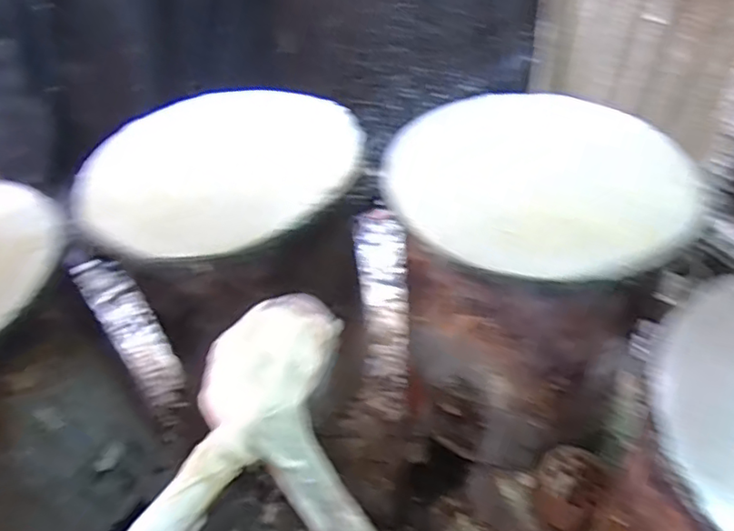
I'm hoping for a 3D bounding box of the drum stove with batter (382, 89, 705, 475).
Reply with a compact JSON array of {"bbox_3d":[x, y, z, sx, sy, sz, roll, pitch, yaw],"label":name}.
[{"bbox_3d":[0.215,0.048,0.937,0.368,0.471,0.339,-2,46,3],"label":"drum stove with batter"}]

